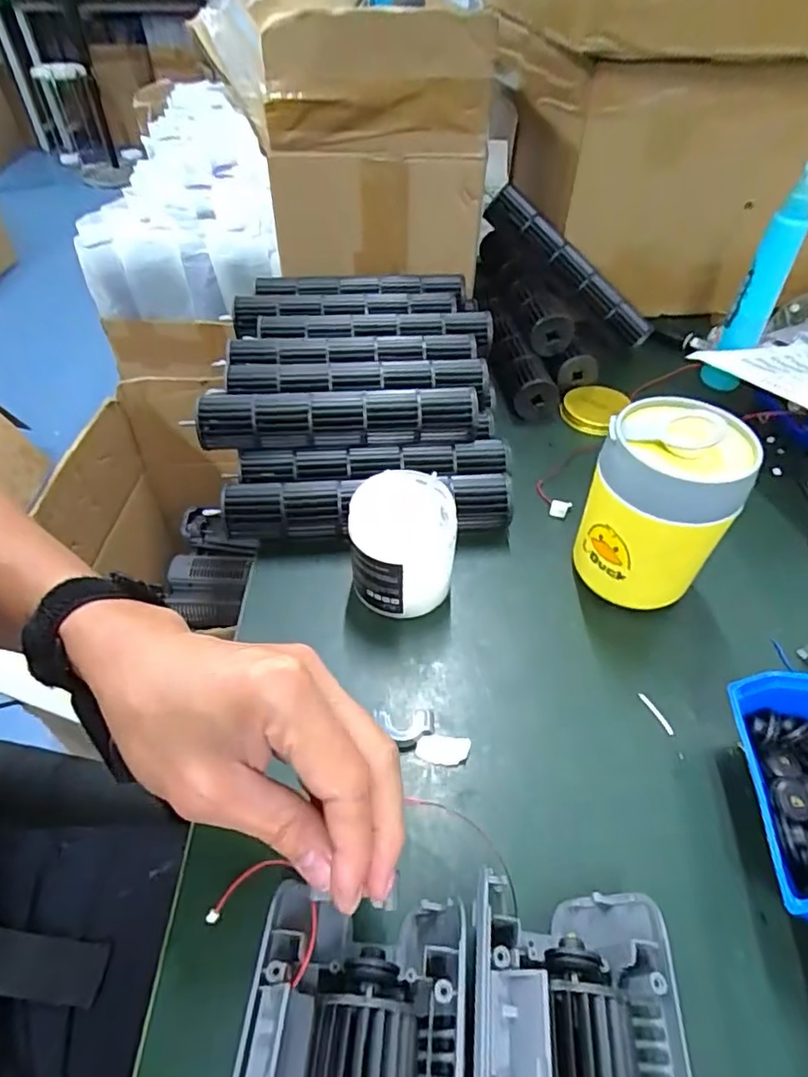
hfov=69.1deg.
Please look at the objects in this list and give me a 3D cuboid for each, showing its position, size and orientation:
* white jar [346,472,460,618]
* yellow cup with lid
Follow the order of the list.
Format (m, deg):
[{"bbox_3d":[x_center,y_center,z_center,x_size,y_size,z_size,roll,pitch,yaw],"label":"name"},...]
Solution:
[{"bbox_3d":[0.000,0.009,0.424,0.071,0.087,0.071,0,47,0],"label":"white jar"},{"bbox_3d":[0.176,-0.017,0.411,0.090,0.136,0.084,22,51,19],"label":"yellow cup with lid"}]

